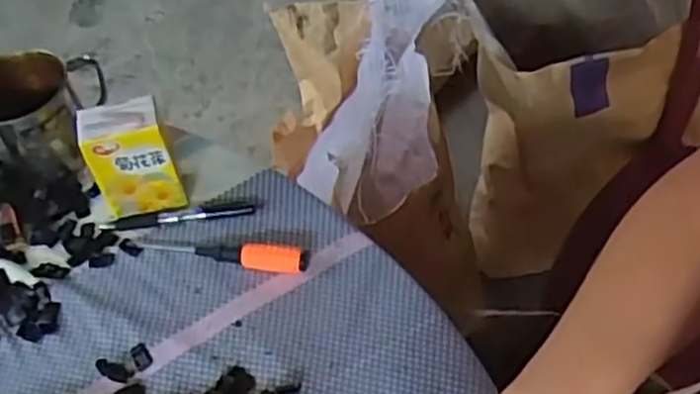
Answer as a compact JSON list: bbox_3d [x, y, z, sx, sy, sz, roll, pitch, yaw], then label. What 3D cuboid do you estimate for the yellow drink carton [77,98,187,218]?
[{"bbox_3d":[-0.186,-0.033,0.634,0.066,0.103,0.040,-15,55,-8],"label":"yellow drink carton"}]

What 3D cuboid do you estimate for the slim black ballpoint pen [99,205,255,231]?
[{"bbox_3d":[-0.154,0.019,0.660,0.135,0.008,0.015,-6,54,-2],"label":"slim black ballpoint pen"}]

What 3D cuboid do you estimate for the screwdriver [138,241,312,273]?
[{"bbox_3d":[-0.107,0.047,0.627,0.144,0.020,0.020,5,54,6],"label":"screwdriver"}]

